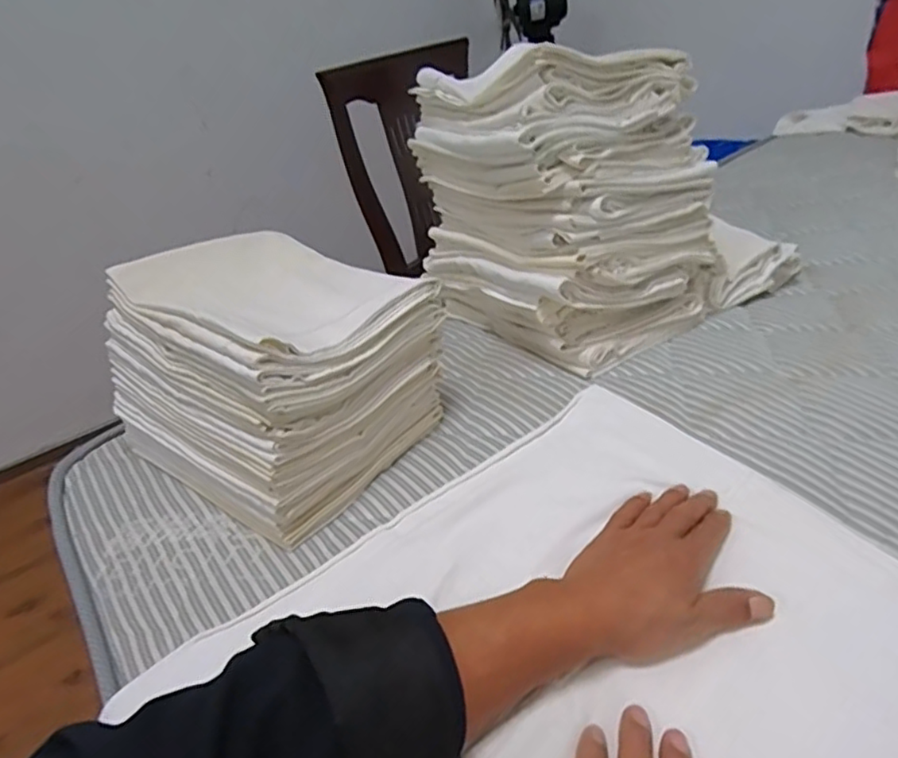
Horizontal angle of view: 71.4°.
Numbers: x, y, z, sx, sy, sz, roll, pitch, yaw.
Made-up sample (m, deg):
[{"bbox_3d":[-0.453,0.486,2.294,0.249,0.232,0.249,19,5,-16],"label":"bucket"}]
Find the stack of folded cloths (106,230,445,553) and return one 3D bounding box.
[{"bbox_3d":[-0.176,-0.022,0.610,0.263,0.181,0.228,22,45,32],"label":"stack of folded cloths"}]

